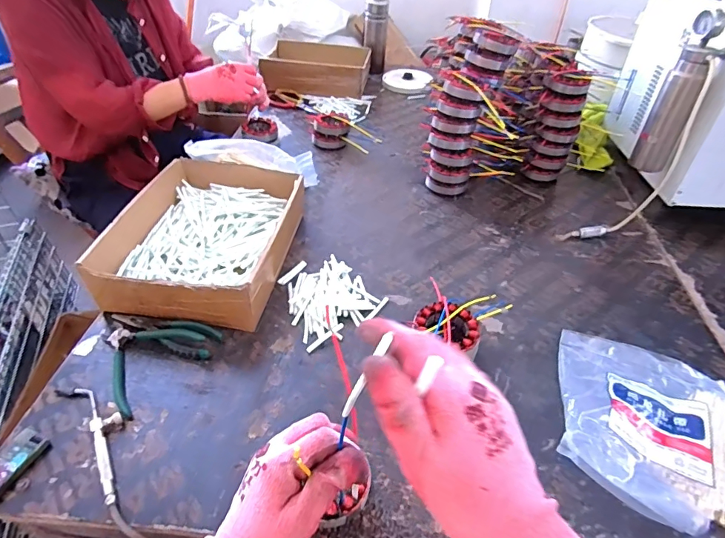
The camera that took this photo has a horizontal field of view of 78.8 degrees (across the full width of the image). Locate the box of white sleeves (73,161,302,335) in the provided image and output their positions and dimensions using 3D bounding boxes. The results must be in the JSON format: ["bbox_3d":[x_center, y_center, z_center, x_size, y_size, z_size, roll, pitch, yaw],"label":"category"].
[{"bbox_3d":[-0.247,-0.057,0.731,0.245,0.092,0.330,7,42,5],"label":"box of white sleeves"}]

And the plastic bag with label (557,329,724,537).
[{"bbox_3d":[0.343,0.171,0.530,0.196,0.062,0.243,20,45,18],"label":"plastic bag with label"}]

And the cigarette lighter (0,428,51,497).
[{"bbox_3d":[-0.377,0.209,0.477,0.034,0.020,0.069,12,43,11],"label":"cigarette lighter"}]

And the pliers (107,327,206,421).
[{"bbox_3d":[-0.293,0.114,0.579,0.117,0.017,0.128,23,46,22],"label":"pliers"}]

